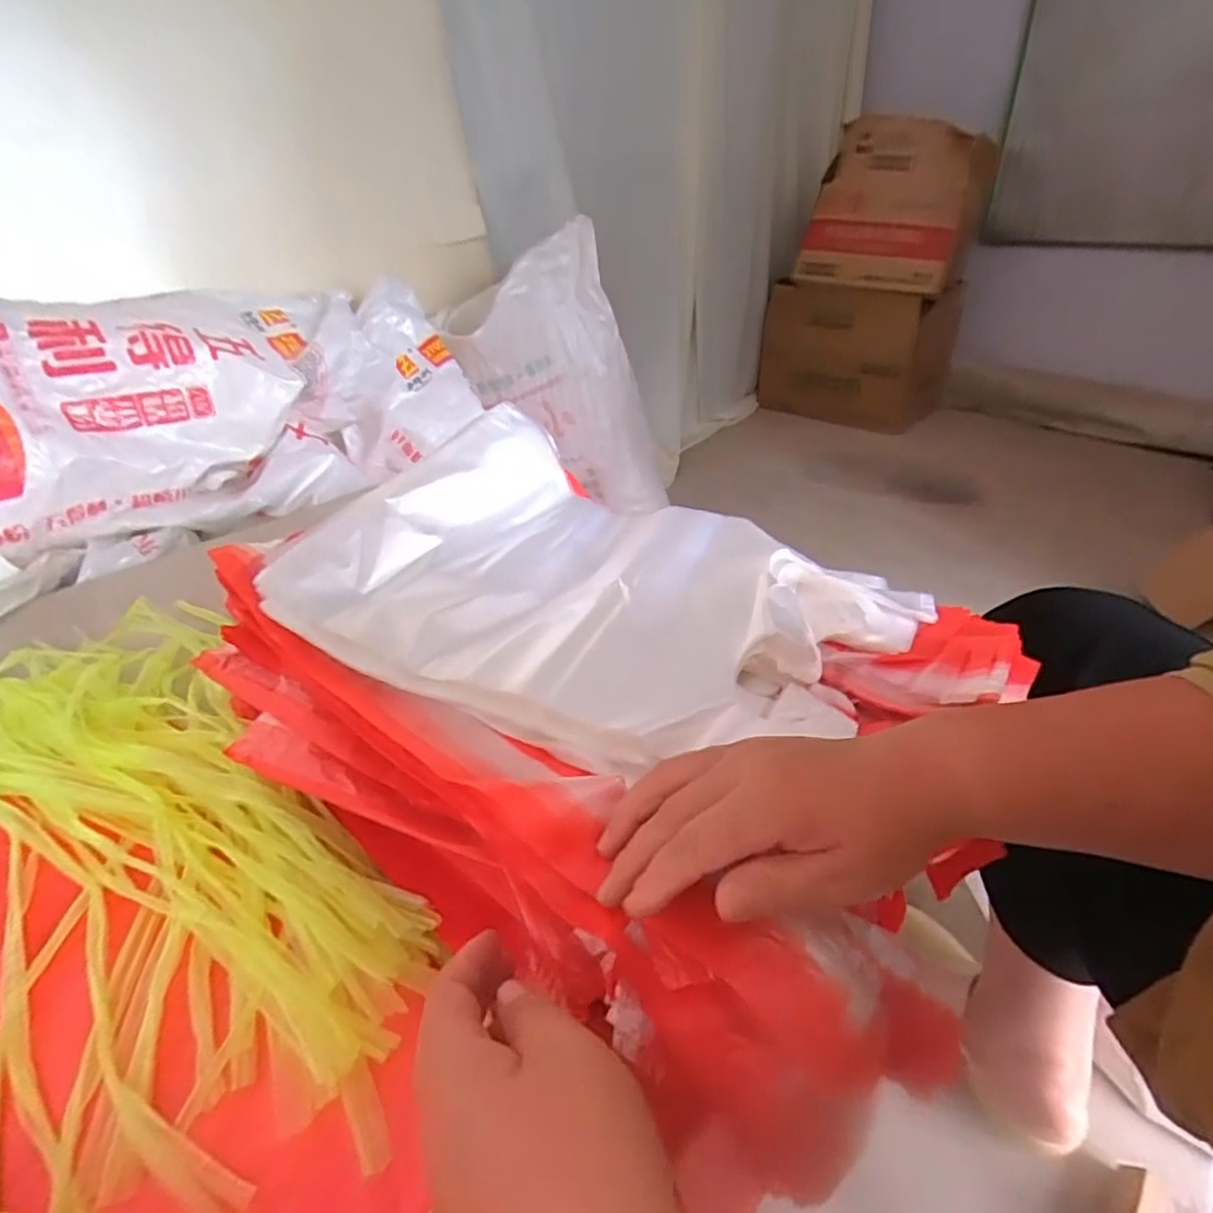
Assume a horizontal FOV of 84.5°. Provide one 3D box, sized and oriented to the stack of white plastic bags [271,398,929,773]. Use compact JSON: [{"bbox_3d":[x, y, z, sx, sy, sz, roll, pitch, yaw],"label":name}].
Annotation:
[{"bbox_3d":[0.009,-0.020,0.467,0.382,0.054,0.277,19,39,13],"label":"stack of white plastic bags"}]

